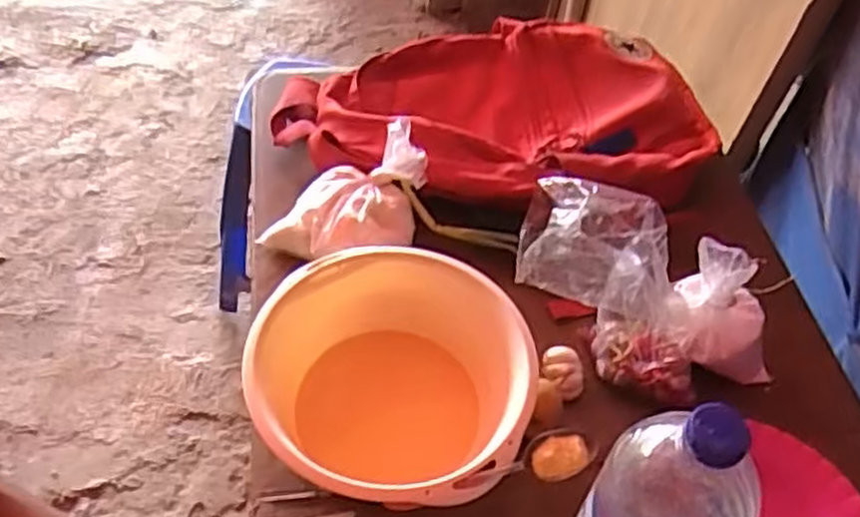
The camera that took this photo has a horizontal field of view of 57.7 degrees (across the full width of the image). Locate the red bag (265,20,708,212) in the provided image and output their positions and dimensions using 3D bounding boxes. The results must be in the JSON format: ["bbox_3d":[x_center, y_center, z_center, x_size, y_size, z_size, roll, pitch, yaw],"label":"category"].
[{"bbox_3d":[0.082,-0.185,0.968,0.530,0.078,0.311,1,51,-5],"label":"red bag"}]

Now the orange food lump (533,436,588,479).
[{"bbox_3d":[0.104,0.160,0.627,0.043,0.016,0.029,-8,52,-12],"label":"orange food lump"}]

